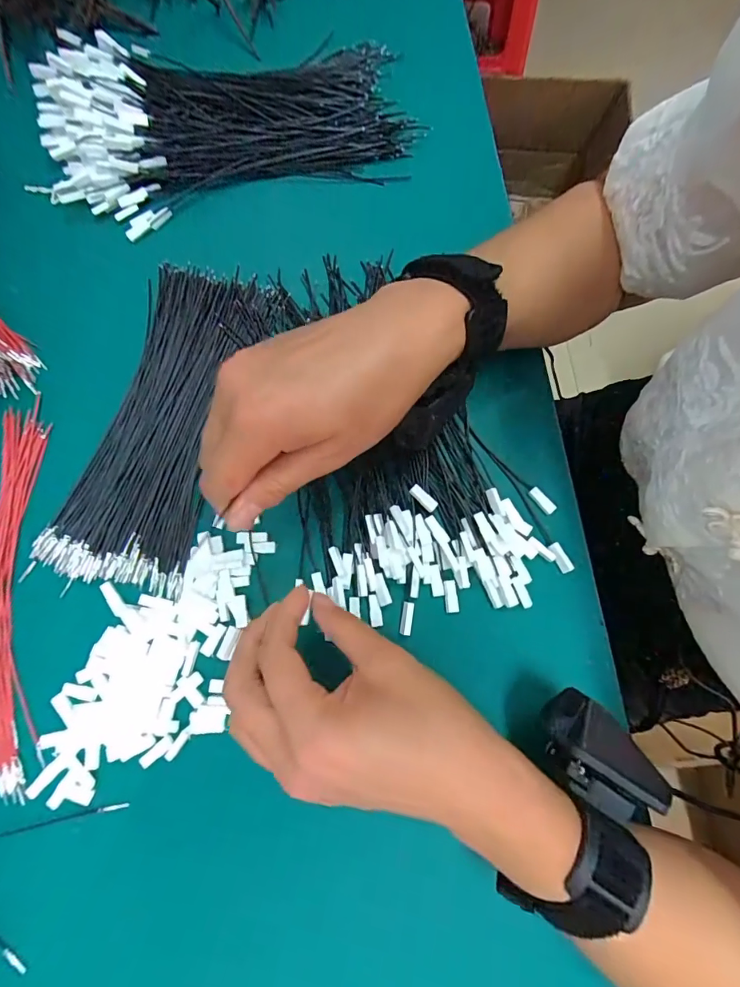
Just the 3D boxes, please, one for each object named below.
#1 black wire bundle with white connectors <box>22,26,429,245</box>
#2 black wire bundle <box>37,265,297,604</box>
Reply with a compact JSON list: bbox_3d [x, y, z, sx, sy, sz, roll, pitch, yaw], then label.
[{"bbox_3d":[-0.112,-0.295,0.346,0.284,0.042,0.162,-9,76,-2],"label":"black wire bundle with white connectors"},{"bbox_3d":[-0.135,-0.052,0.304,0.094,0.008,0.223,14,76,3],"label":"black wire bundle"}]

